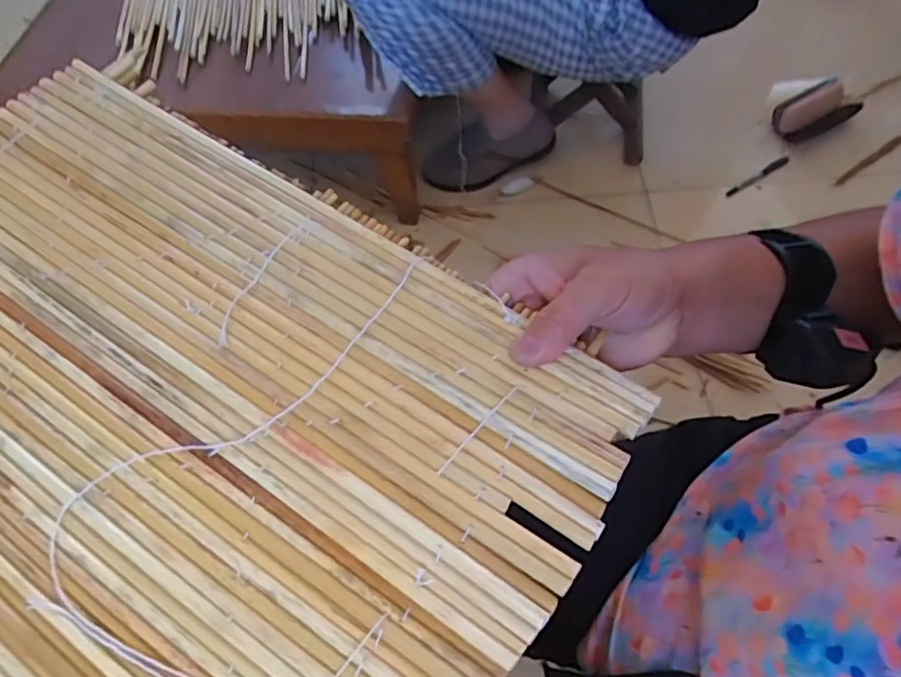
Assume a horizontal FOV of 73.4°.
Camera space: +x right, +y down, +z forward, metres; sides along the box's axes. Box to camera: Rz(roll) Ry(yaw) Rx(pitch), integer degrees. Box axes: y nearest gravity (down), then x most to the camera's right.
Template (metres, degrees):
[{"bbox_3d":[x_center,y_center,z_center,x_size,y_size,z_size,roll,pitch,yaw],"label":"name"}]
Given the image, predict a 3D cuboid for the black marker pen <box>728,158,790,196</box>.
[{"bbox_3d":[0.561,-0.294,1.105,0.144,0.017,0.017,-29,62,-15],"label":"black marker pen"}]

